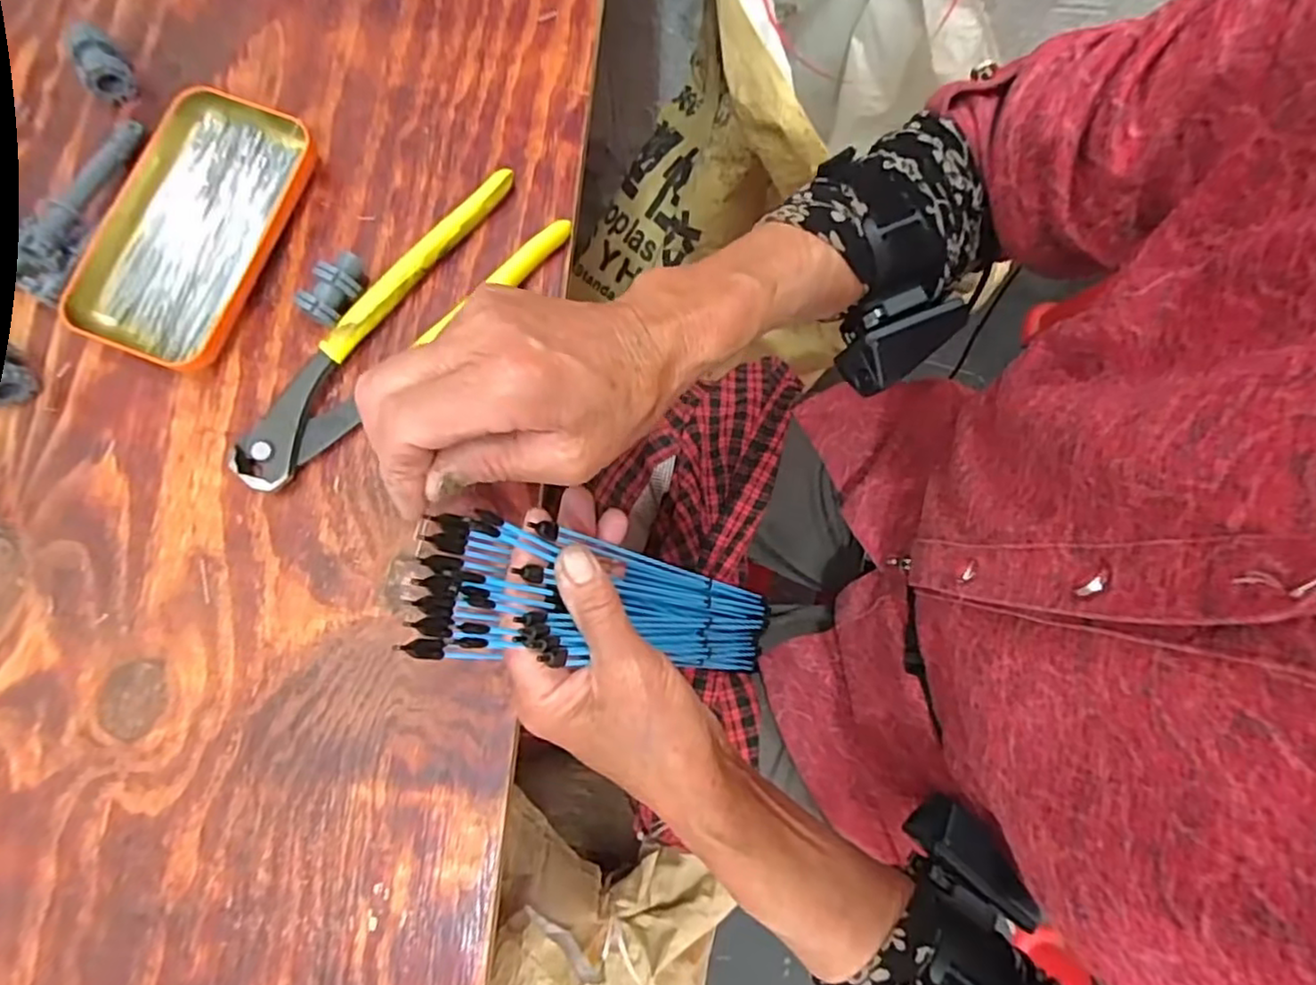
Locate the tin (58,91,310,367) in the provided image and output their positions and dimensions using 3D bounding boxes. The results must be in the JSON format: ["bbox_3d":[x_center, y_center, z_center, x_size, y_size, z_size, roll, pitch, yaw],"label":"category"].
[{"bbox_3d":[-0.244,-0.138,0.349,0.079,0.019,0.144,20,80,3],"label":"tin"}]

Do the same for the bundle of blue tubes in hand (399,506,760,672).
[{"bbox_3d":[-0.001,0.071,0.404,0.047,0.327,0.065,-1,78,29],"label":"bundle of blue tubes in hand"}]

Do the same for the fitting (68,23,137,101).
[{"bbox_3d":[-0.297,-0.228,0.358,0.024,0.025,0.026,0,80,-1],"label":"fitting"}]

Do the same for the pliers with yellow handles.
[{"bbox_3d":[-0.134,-0.082,0.345,0.053,0.018,0.202,43,82,7],"label":"pliers with yellow handles"}]

